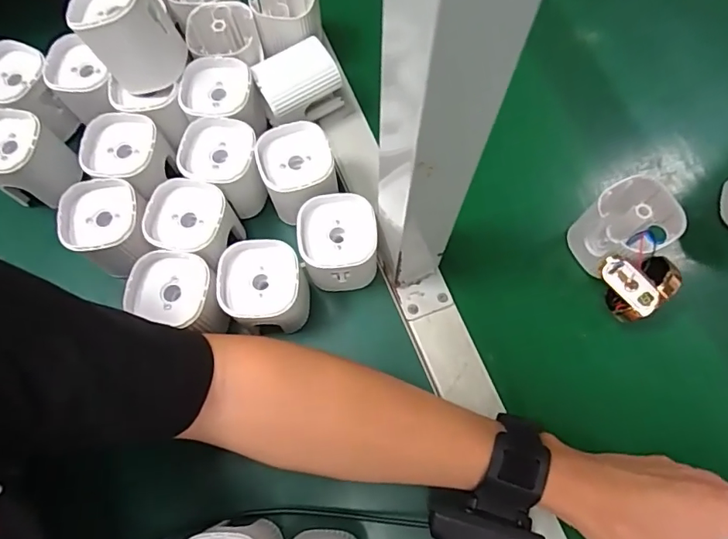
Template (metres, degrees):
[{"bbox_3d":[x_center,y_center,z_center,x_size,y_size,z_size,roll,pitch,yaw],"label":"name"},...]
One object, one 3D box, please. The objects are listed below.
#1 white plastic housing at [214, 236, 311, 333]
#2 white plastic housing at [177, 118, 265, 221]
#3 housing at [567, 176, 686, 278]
[{"bbox_3d":[-0.071,0.015,0.367,0.057,0.071,0.058,-2,74,-2],"label":"white plastic housing"},{"bbox_3d":[-0.107,-0.079,0.392,0.058,0.053,0.062,-1,74,-2],"label":"white plastic housing"},{"bbox_3d":[0.194,-0.030,0.382,0.065,0.061,0.057,-30,77,-9],"label":"housing"}]

